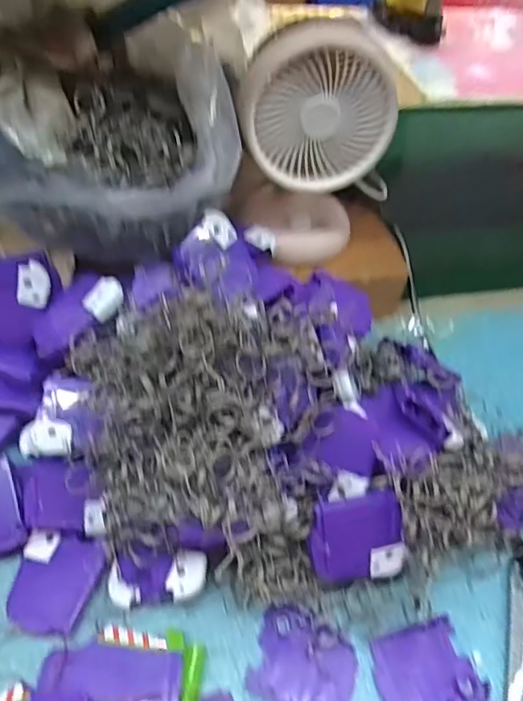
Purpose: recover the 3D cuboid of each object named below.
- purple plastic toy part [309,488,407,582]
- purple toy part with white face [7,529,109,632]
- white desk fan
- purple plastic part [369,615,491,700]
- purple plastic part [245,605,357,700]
[{"bbox_3d":[0.058,0.116,0.335,0.057,0.012,0.050,-8,96,-14],"label":"purple plastic toy part"},{"bbox_3d":[-0.127,0.142,0.336,0.049,0.010,0.054,12,51,5],"label":"purple toy part with white face"},{"bbox_3d":[0.038,-0.154,0.422,0.110,0.171,0.077,0,49,-5],"label":"white desk fan"},{"bbox_3d":[0.099,0.192,0.327,0.058,0.007,0.049,-10,52,-13],"label":"purple plastic part"},{"bbox_3d":[0.025,0.186,0.325,0.058,0.008,0.052,19,52,10],"label":"purple plastic part"}]

